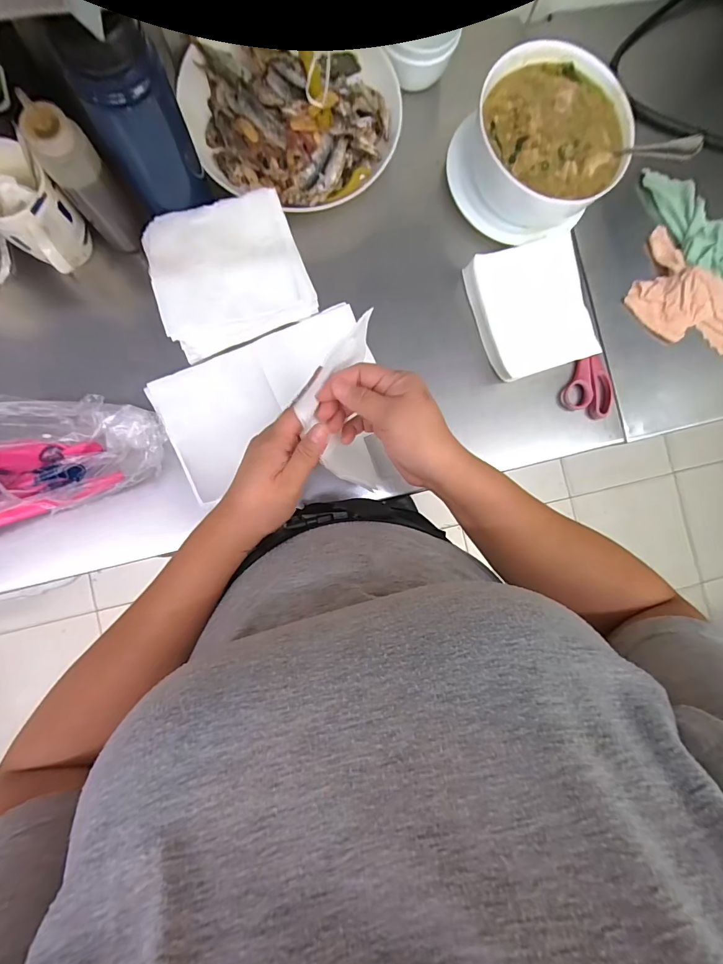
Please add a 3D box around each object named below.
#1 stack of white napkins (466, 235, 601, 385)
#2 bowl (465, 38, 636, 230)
[{"bbox_3d":[0.211,-0.214,0.503,0.124,0.047,0.154,-18,88,-5],"label":"stack of white napkins"},{"bbox_3d":[0.219,-0.411,0.494,0.173,0.080,0.175,0,87,-5],"label":"bowl"}]

